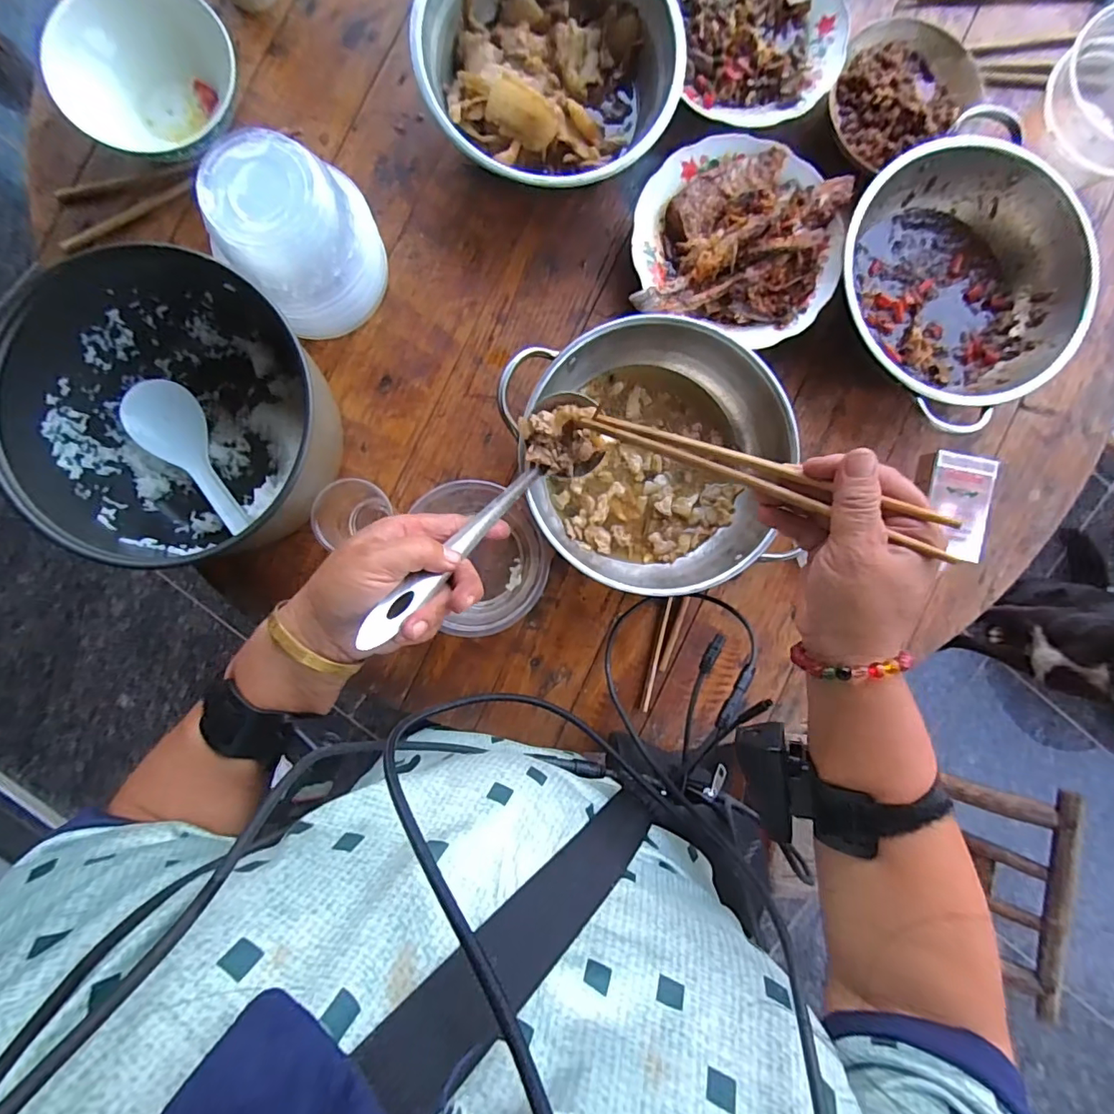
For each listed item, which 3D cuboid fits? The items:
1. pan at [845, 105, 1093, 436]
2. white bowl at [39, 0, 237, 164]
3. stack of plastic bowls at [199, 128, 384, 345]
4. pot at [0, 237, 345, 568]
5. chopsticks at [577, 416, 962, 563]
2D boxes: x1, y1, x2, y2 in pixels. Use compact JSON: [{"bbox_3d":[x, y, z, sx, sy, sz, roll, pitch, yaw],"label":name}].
[{"bbox_3d":[0.391,-0.268,0.516,0.226,0.063,0.239,0,91,-4],"label":"pan"},{"bbox_3d":[-0.352,-0.415,0.468,0.149,0.071,0.136,0,91,-4],"label":"white bowl"},{"bbox_3d":[-0.224,-0.280,0.464,0.119,0.110,0.120,39,88,-4],"label":"stack of plastic bowls"},{"bbox_3d":[-0.321,-0.121,0.445,0.203,0.123,0.207,0,91,-4],"label":"pot"},{"bbox_3d":[0.110,-0.054,0.319,0.229,0.009,0.019,27,88,31],"label":"chopsticks"}]

